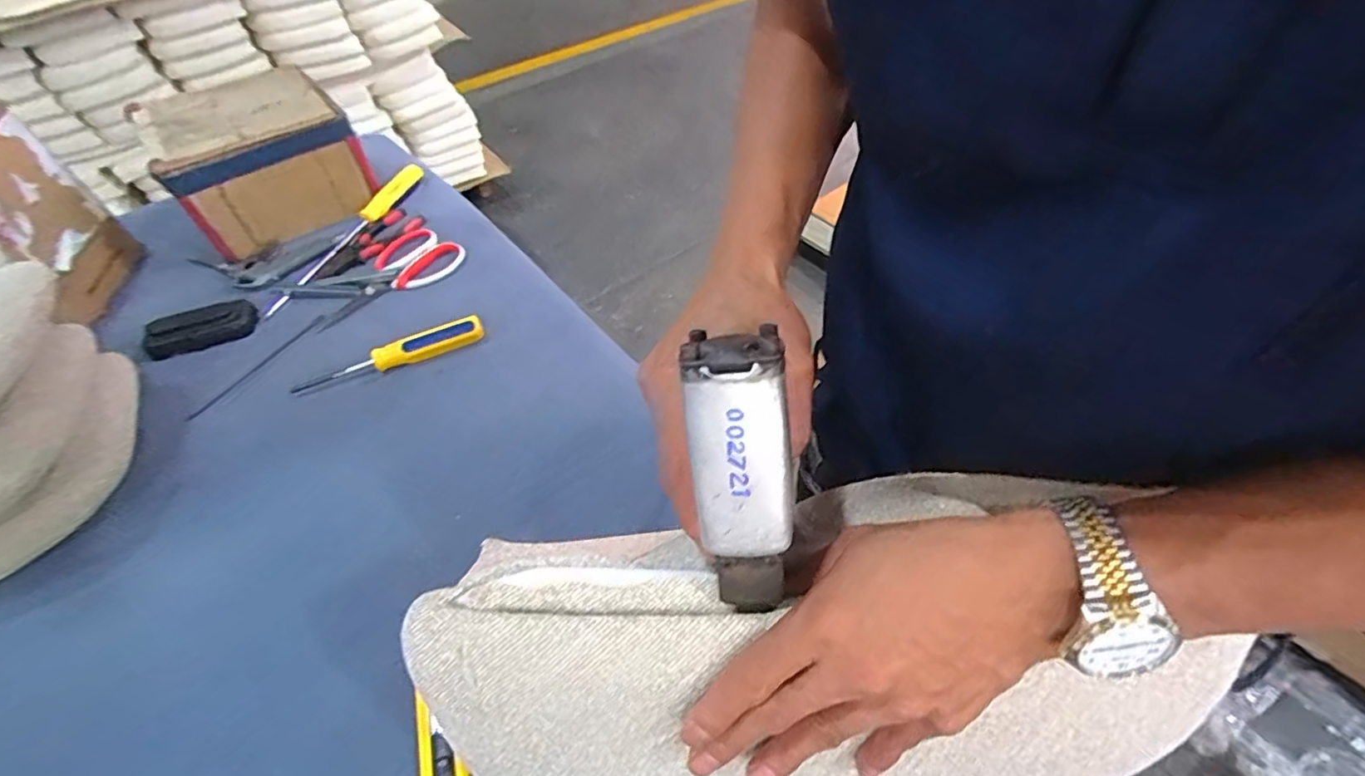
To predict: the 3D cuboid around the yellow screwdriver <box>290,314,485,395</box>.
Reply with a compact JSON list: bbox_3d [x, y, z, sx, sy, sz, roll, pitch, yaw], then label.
[{"bbox_3d":[-0.307,-0.035,0.619,0.191,0.026,0.023,-19,53,-10],"label":"yellow screwdriver"}]

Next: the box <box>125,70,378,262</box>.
[{"bbox_3d":[-0.543,-0.293,0.768,0.203,0.139,0.165,-38,58,-22],"label":"box"}]

